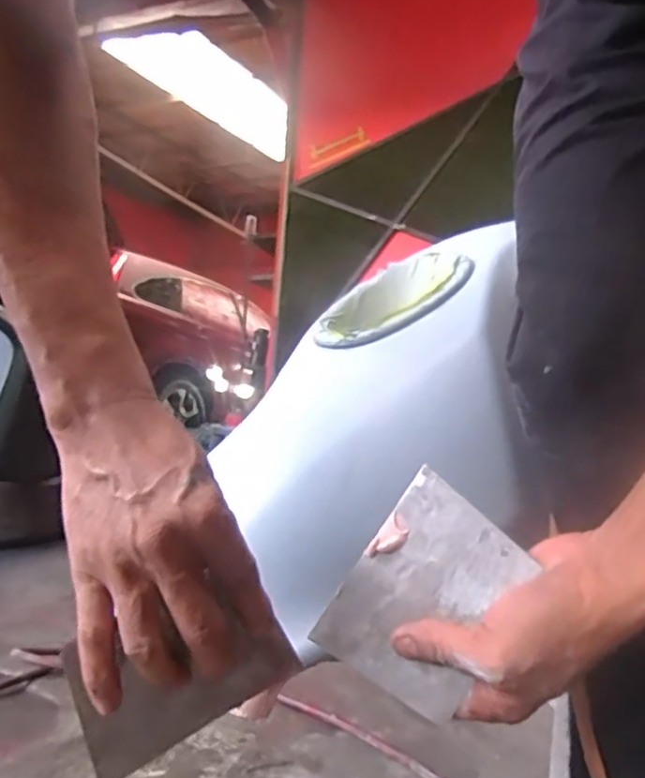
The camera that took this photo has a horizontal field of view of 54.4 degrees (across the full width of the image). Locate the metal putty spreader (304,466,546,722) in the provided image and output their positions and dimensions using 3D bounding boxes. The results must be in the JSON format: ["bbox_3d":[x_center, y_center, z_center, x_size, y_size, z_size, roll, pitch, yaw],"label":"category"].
[{"bbox_3d":[0.058,0.116,0.361,0.085,0.118,0.004,30,-5,28],"label":"metal putty spreader"}]

